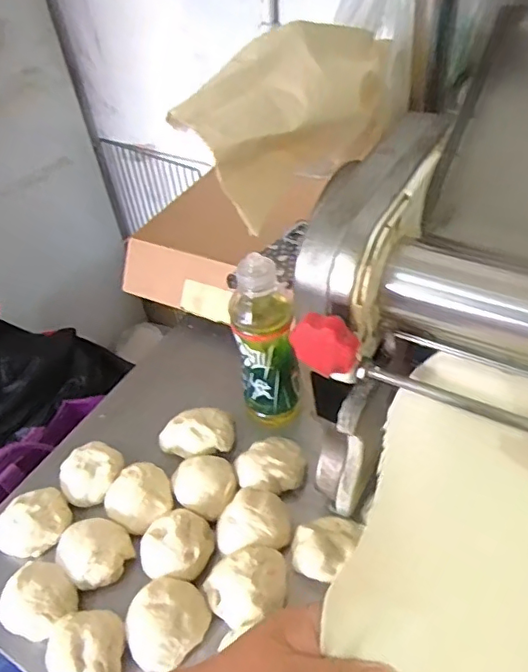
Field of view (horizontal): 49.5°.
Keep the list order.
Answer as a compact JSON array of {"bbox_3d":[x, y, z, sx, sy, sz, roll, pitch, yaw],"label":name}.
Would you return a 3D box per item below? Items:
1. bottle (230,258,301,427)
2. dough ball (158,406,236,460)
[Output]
[{"bbox_3d":[0.000,0.005,0.638,0.062,0.209,0.059,-14,45,-7],"label":"bottle"},{"bbox_3d":[-0.078,0.117,0.692,0.084,0.049,0.059,-2,45,5],"label":"dough ball"}]

